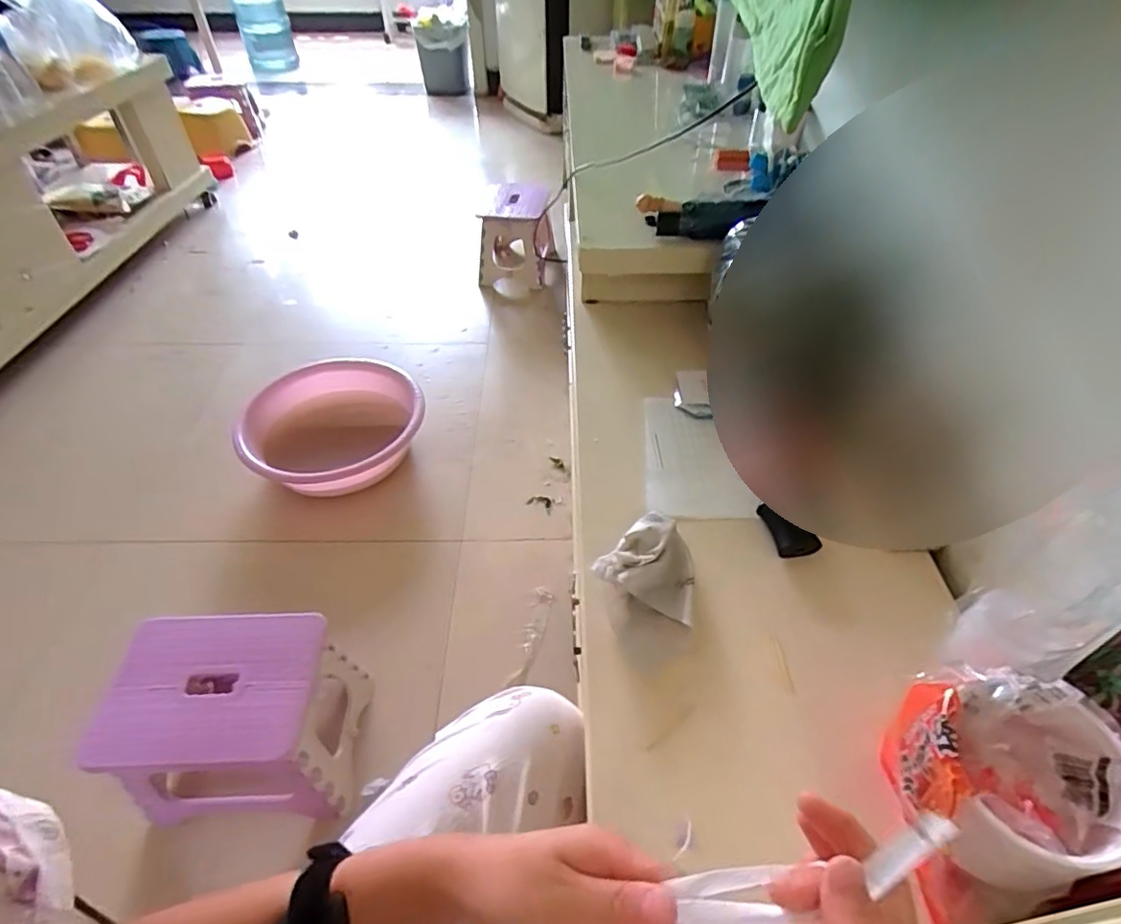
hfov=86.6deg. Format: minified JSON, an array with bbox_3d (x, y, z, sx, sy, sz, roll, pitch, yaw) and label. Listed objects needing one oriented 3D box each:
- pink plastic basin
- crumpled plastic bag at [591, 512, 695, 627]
[{"bbox_3d":[-0.423,-0.057,1.157,0.315,0.138,0.320,-1,47,1],"label":"pink plastic basin"},{"bbox_3d":[0.101,0.104,0.636,0.105,0.044,0.114,18,49,16],"label":"crumpled plastic bag"}]

